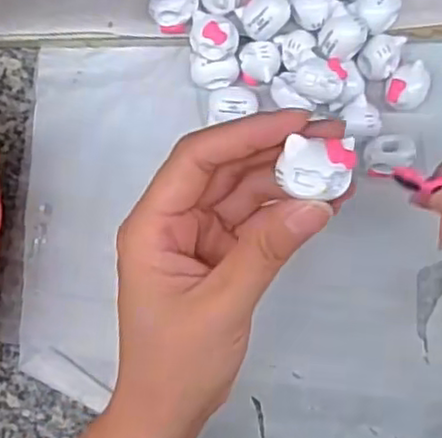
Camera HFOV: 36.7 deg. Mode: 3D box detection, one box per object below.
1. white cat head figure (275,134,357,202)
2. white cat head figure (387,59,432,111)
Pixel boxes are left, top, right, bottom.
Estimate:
[{"bbox_3d":[0.033,-0.017,0.223,0.023,0.009,0.020,6,91,6],"label":"white cat head figure"},{"bbox_3d":[0.096,-0.068,0.342,0.025,0.015,0.020,-41,86,4],"label":"white cat head figure"}]

